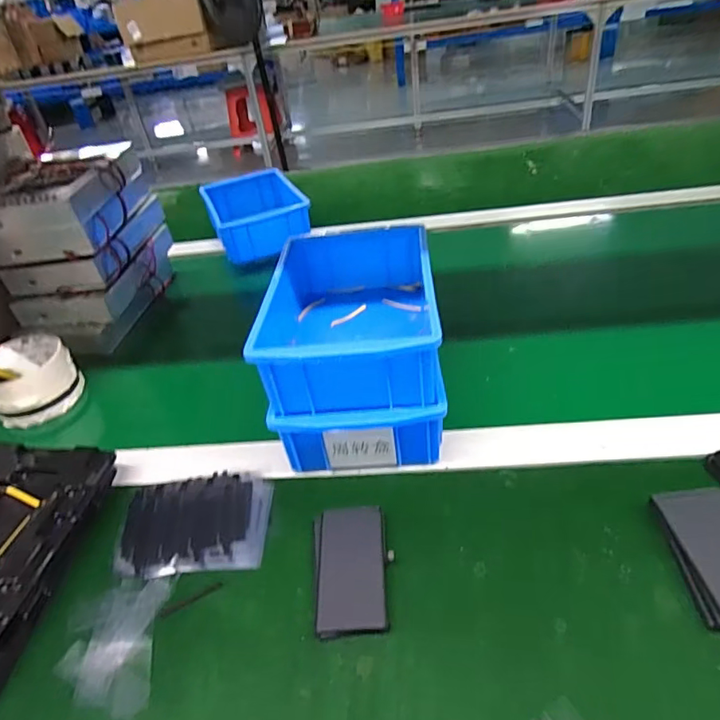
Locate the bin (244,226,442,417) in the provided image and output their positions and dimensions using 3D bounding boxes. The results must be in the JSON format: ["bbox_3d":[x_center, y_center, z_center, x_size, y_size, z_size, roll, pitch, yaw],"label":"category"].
[{"bbox_3d":[-0.007,-0.043,0.437,0.128,0.062,0.201,-5,38,5],"label":"bin"}]

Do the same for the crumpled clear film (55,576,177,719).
[{"bbox_3d":[-0.156,0.179,0.326,0.060,0.004,0.083,-7,37,0],"label":"crumpled clear film"}]

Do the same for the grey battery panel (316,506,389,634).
[{"bbox_3d":[-0.005,0.138,0.348,0.043,0.010,0.085,-5,37,3],"label":"grey battery panel"}]

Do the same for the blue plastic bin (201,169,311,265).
[{"bbox_3d":[-0.162,-0.229,0.804,0.127,0.059,0.194,-18,39,-14],"label":"blue plastic bin"}]

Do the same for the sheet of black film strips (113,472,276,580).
[{"bbox_3d":[-0.124,0.121,0.392,0.109,0.007,0.081,-6,41,0],"label":"sheet of black film strips"}]

